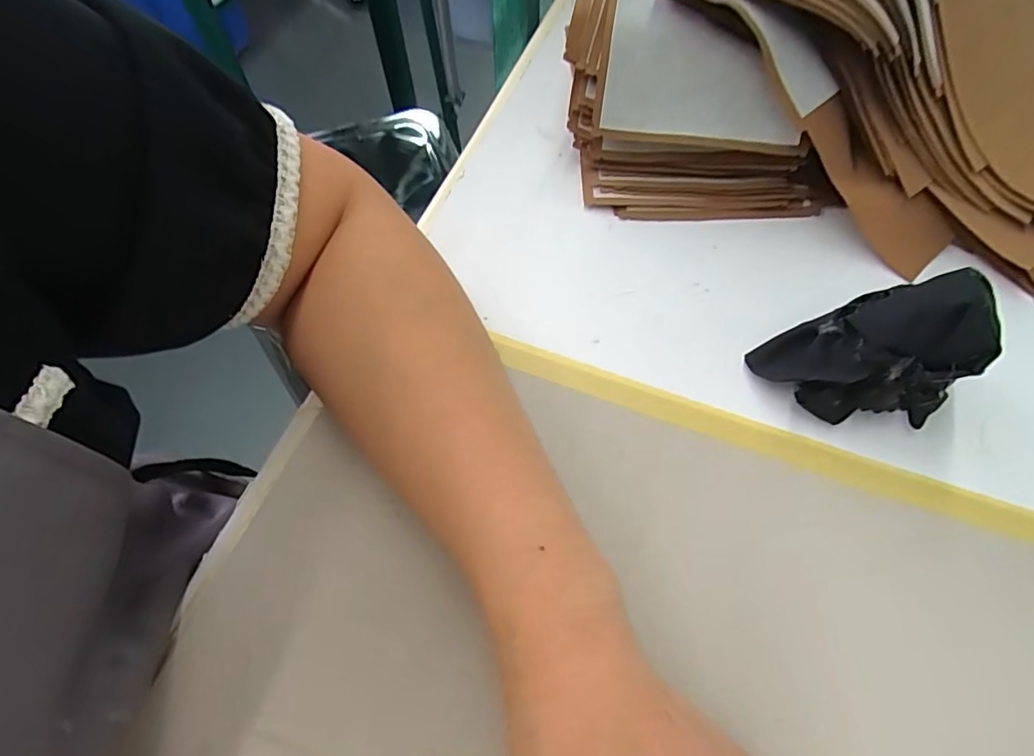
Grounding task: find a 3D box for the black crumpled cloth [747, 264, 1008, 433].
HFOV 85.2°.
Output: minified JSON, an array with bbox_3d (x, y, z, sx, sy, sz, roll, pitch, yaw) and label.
[{"bbox_3d":[0.159,-0.013,0.252,0.076,0.067,0.058,-8,62,-6],"label":"black crumpled cloth"}]

